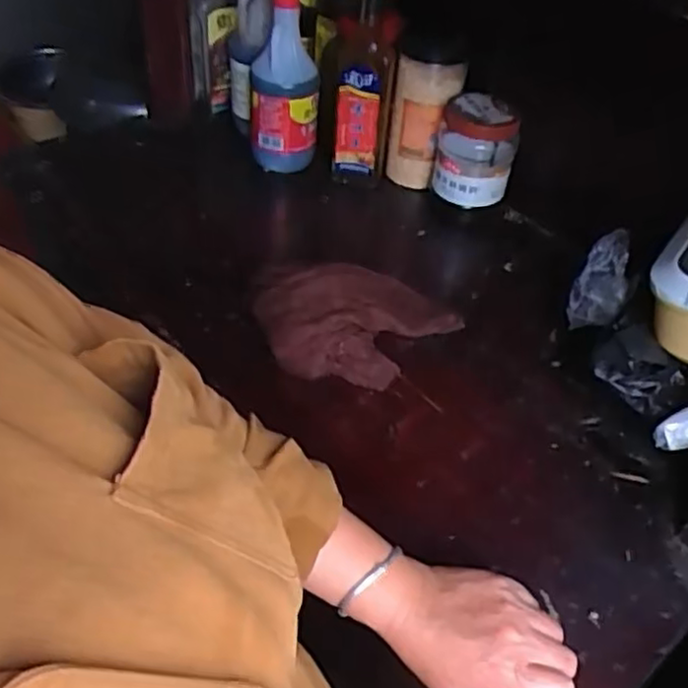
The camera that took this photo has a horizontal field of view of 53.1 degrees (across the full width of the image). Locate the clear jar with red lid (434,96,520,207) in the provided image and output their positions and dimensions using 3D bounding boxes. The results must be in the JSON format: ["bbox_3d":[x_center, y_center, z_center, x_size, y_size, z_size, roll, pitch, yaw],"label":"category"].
[{"bbox_3d":[0.164,-0.237,0.854,0.091,0.108,0.085,8,47,2],"label":"clear jar with red lid"}]

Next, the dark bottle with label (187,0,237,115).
[{"bbox_3d":[-0.180,-0.461,0.988,0.073,0.237,0.062,32,53,23],"label":"dark bottle with label"}]

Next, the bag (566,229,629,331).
[{"bbox_3d":[0.249,-0.061,0.669,0.025,0.090,0.058,7,-2,-40],"label":"bag"}]

